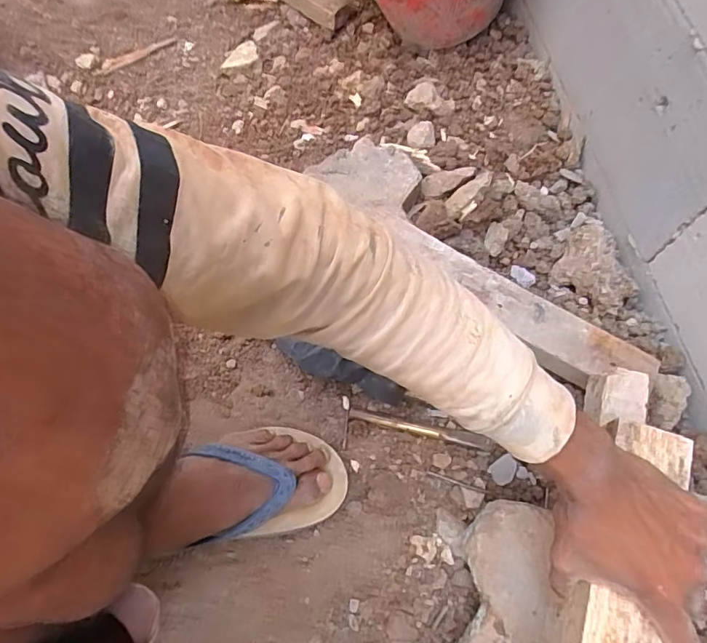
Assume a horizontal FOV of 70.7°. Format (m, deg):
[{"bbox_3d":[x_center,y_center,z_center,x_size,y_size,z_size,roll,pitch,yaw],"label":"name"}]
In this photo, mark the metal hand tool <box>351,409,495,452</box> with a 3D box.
[{"bbox_3d":[0.073,0.121,0.566,0.157,0.009,0.014,13,72,6],"label":"metal hand tool"}]

